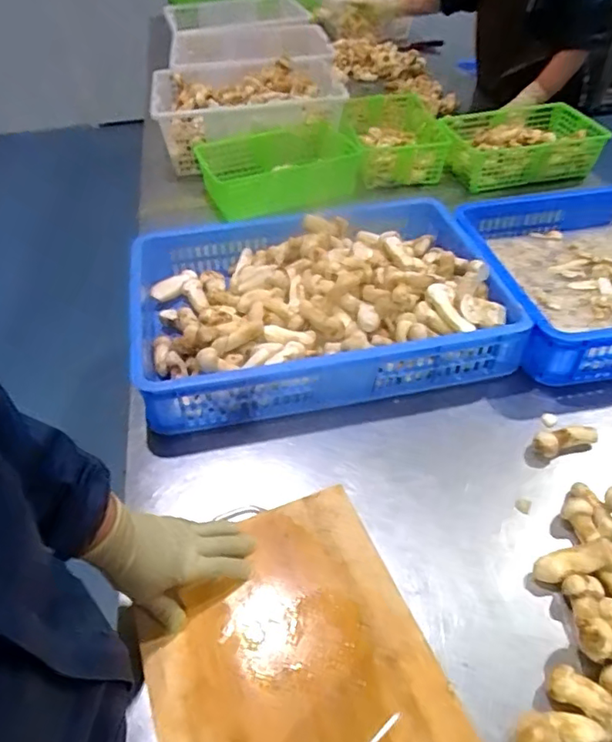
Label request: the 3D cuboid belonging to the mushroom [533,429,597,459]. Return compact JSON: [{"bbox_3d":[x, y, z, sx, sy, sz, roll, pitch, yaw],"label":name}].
[{"bbox_3d":[0.355,0.097,0.770,0.090,0.037,0.028,-17,45,-12],"label":"mushroom"}]

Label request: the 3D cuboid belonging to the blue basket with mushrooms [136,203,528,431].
[{"bbox_3d":[0.018,-0.138,0.963,0.597,0.113,0.452,-11,44,-7],"label":"blue basket with mushrooms"}]

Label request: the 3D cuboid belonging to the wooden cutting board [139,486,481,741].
[{"bbox_3d":[-0.012,0.309,0.559,0.279,0.029,0.369,-17,45,-13],"label":"wooden cutting board"}]

